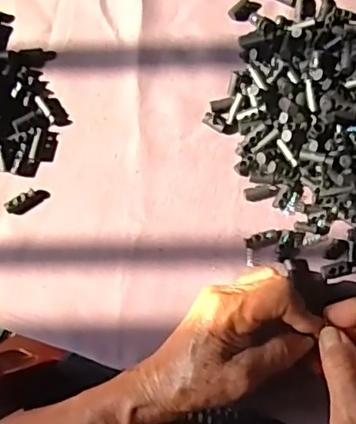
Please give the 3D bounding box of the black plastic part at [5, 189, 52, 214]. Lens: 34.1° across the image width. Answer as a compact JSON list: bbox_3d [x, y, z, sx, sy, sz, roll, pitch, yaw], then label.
[{"bbox_3d":[-0.113,-0.009,0.433,0.032,0.004,0.013,-32,78,-6],"label":"black plastic part"}]

